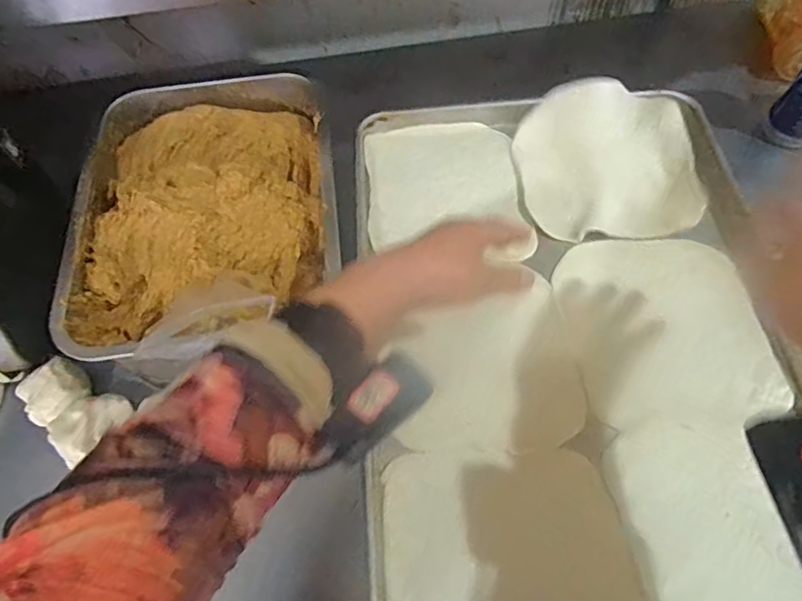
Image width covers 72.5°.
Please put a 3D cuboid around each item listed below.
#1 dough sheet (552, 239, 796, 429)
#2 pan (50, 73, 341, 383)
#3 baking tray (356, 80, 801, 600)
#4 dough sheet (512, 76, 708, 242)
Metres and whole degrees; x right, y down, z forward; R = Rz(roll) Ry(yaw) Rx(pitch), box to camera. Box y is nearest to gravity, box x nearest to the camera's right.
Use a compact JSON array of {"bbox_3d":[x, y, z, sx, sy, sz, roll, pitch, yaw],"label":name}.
[{"bbox_3d":[0.248,0.023,0.523,0.170,0.020,0.191,-5,60,0],"label":"dough sheet"},{"bbox_3d":[-0.201,-0.096,0.587,0.257,0.079,0.352,-9,61,-3],"label":"pan"},{"bbox_3d":[0.158,0.033,0.505,0.377,0.049,0.590,-2,61,2],"label":"baking tray"},{"bbox_3d":[0.220,-0.158,0.599,0.175,0.013,0.193,-8,73,12],"label":"dough sheet"}]

